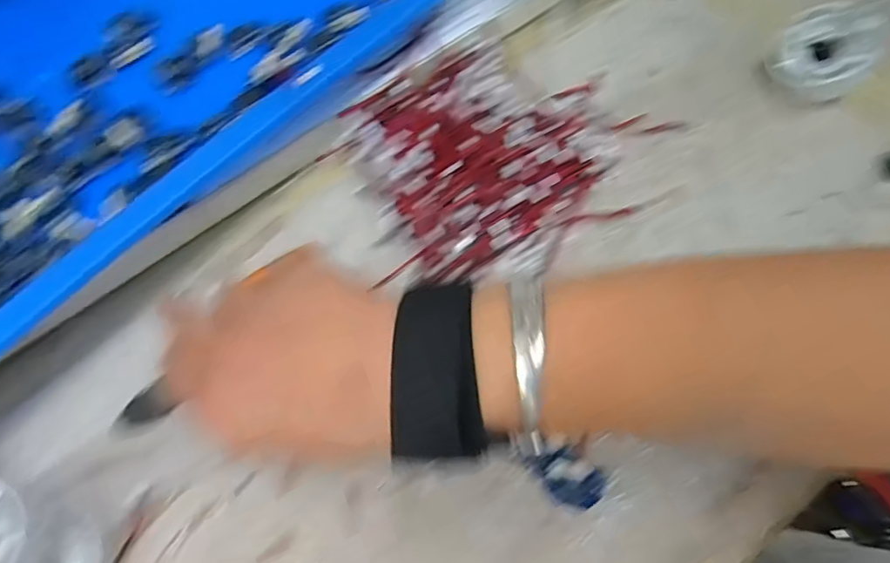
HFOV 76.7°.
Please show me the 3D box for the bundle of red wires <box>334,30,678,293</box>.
[{"bbox_3d":[0.039,-0.084,0.345,0.174,0.034,0.137,-30,70,-12],"label":"bundle of red wires"}]

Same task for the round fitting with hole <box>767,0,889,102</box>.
[{"bbox_3d":[0.239,-0.145,0.356,0.055,0.040,0.048,33,71,13],"label":"round fitting with hole"}]

